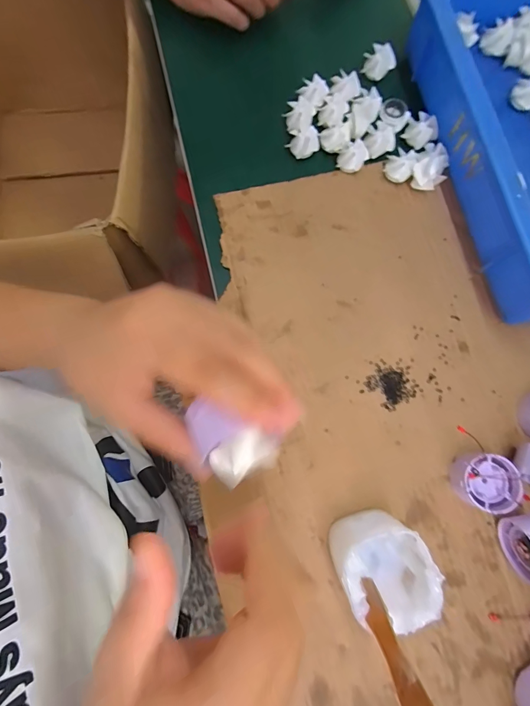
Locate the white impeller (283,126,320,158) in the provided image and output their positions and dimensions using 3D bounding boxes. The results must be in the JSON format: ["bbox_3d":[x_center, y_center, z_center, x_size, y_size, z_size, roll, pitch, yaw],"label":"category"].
[{"bbox_3d":[0.040,-0.219,0.358,0.032,0.021,0.021,-17,80,-2],"label":"white impeller"}]

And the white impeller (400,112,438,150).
[{"bbox_3d":[0.162,-0.231,0.356,0.032,0.021,0.025,32,82,6],"label":"white impeller"}]

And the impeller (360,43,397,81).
[{"bbox_3d":[0.127,-0.323,0.378,0.035,0.026,0.022,22,81,4],"label":"impeller"}]

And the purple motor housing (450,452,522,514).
[{"bbox_3d":[0.187,0.109,0.291,0.046,0.024,0.045,0,80,1],"label":"purple motor housing"}]

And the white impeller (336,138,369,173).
[{"bbox_3d":[0.095,-0.210,0.360,0.028,0.023,0.034,27,81,5],"label":"white impeller"}]

